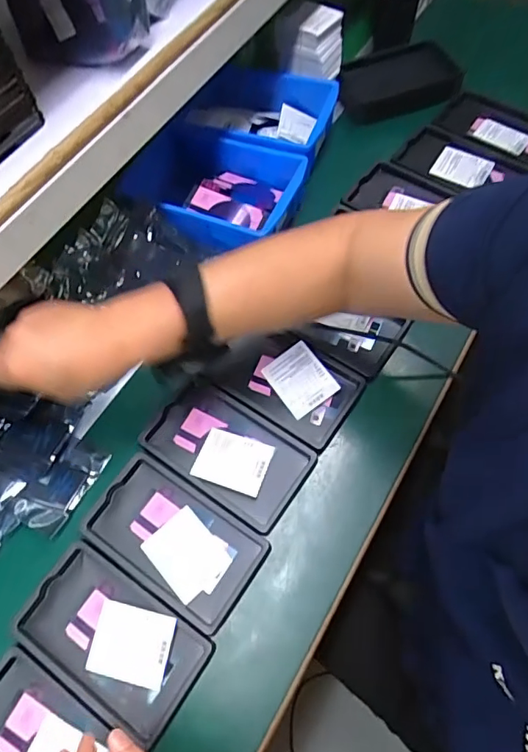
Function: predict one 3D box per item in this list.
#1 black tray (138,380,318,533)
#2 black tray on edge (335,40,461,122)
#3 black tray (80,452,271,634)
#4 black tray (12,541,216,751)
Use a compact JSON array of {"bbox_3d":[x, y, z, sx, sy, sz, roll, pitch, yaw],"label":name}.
[{"bbox_3d":[-0.037,0.074,0.508,0.158,0.011,0.093,30,68,18],"label":"black tray"},{"bbox_3d":[0.194,-0.428,0.740,0.171,0.058,0.091,-16,65,-10],"label":"black tray on edge"},{"bbox_3d":[-0.084,0.151,0.476,0.158,0.015,0.095,31,68,18],"label":"black tray"},{"bbox_3d":[-0.132,0.229,0.442,0.159,0.026,0.095,29,68,17],"label":"black tray"}]

